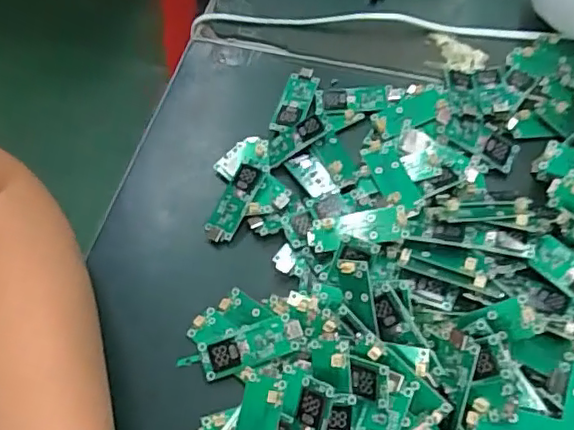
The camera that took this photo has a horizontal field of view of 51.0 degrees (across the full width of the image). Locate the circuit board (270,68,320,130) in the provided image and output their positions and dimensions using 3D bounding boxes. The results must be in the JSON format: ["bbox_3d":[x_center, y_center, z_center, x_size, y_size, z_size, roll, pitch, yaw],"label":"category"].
[{"bbox_3d":[0.005,-0.071,0.372,0.017,0.006,0.048,18,61,13],"label":"circuit board"}]

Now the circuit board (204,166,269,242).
[{"bbox_3d":[-0.030,-0.008,0.337,0.018,0.008,0.048,29,85,18],"label":"circuit board"}]

